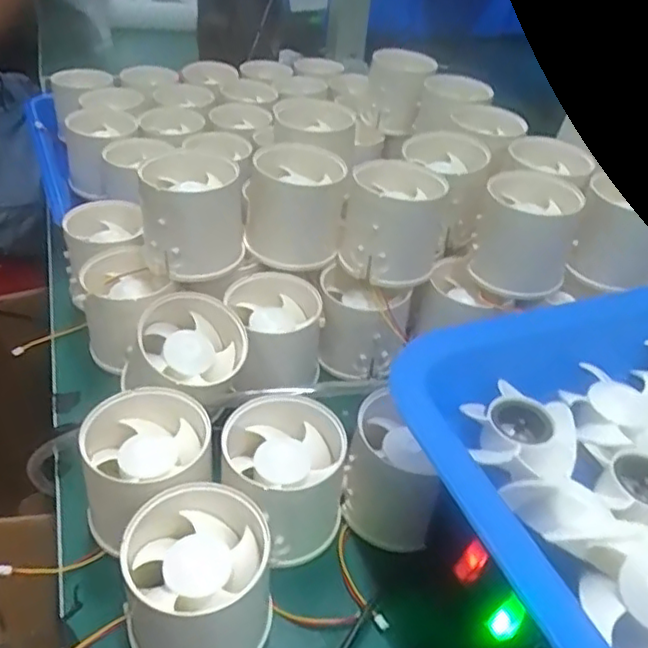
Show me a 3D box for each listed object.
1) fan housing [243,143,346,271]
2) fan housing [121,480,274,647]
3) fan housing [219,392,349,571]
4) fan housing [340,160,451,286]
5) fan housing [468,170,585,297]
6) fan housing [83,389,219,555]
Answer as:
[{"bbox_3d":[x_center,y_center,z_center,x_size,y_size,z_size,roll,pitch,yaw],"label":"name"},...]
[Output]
[{"bbox_3d":[-0.017,-0.067,0.360,0.052,0.056,0.049,4,38,-4],"label":"fan housing"},{"bbox_3d":[-0.046,0.097,0.239,0.053,0.053,0.049,-5,40,-15],"label":"fan housing"},{"bbox_3d":[-0.019,0.067,0.279,0.053,0.048,0.054,4,38,-4],"label":"fan housing"},{"bbox_3d":[0.040,-0.057,0.357,0.056,0.051,0.064,16,39,10],"label":"fan housing"},{"bbox_3d":[0.114,-0.053,0.359,0.054,0.054,0.055,19,40,14],"label":"fan housing"},{"bbox_3d":[-0.074,0.066,0.274,0.052,0.052,0.053,-5,40,-15],"label":"fan housing"}]

